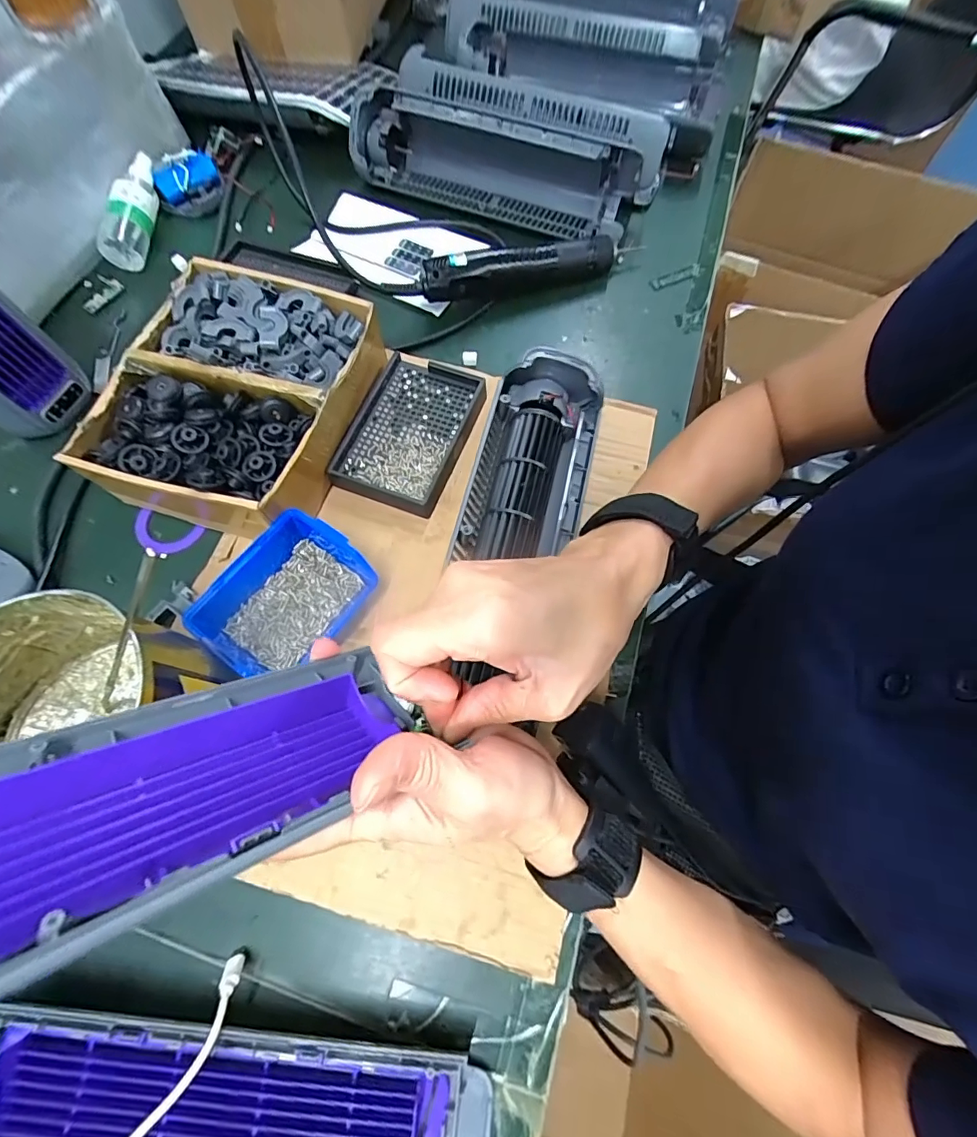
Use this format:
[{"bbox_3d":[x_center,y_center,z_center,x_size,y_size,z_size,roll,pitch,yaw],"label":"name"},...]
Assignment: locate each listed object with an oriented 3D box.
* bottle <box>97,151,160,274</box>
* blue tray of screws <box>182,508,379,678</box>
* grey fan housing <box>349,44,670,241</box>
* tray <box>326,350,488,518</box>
[{"bbox_3d":[-0.378,-0.389,0.512,0.040,0.040,0.136,8,81,3],"label":"bottle"},{"bbox_3d":[-0.145,0.024,0.350,0.086,0.047,0.113,34,72,13],"label":"blue tray of screws"},{"bbox_3d":[0.022,-0.465,0.539,0.334,0.079,0.147,15,69,6],"label":"grey fan housing"},{"bbox_3d":[-0.068,-0.120,0.422,0.094,0.025,0.139,20,69,8],"label":"tray"}]

